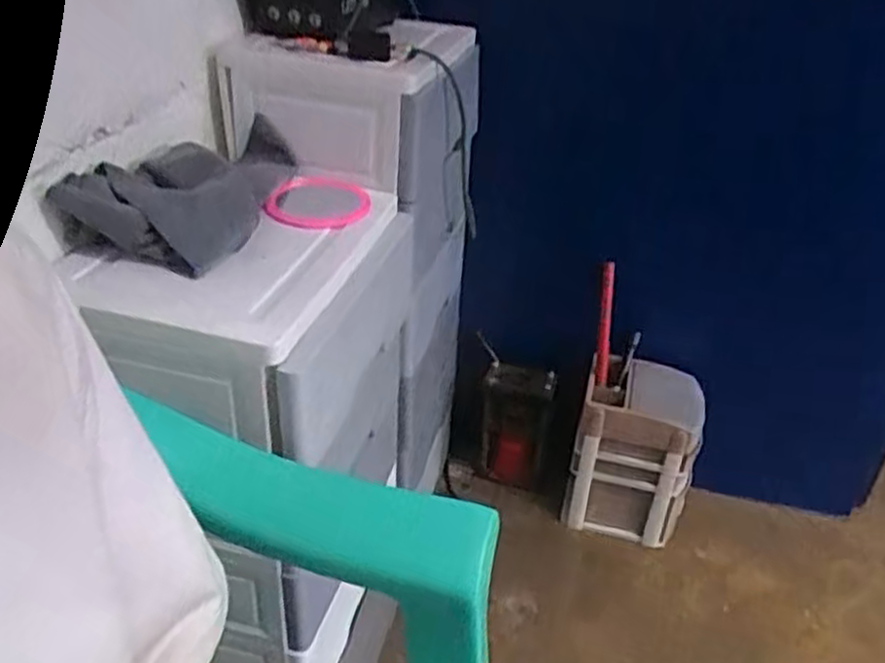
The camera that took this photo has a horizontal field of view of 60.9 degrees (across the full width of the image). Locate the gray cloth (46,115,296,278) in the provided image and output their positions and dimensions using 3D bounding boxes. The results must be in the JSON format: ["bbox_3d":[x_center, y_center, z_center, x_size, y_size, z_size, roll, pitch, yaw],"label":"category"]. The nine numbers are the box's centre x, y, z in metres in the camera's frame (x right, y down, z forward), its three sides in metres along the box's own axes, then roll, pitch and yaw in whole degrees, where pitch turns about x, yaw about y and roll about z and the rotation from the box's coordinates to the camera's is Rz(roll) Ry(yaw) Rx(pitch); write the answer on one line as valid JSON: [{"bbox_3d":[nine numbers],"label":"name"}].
[{"bbox_3d":[-0.268,-0.163,0.816,0.162,0.067,0.280,5,32,3],"label":"gray cloth"}]

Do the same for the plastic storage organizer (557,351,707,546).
[{"bbox_3d":[0.352,0.226,1.386,0.204,0.304,0.164,13,33,16],"label":"plastic storage organizer"}]

